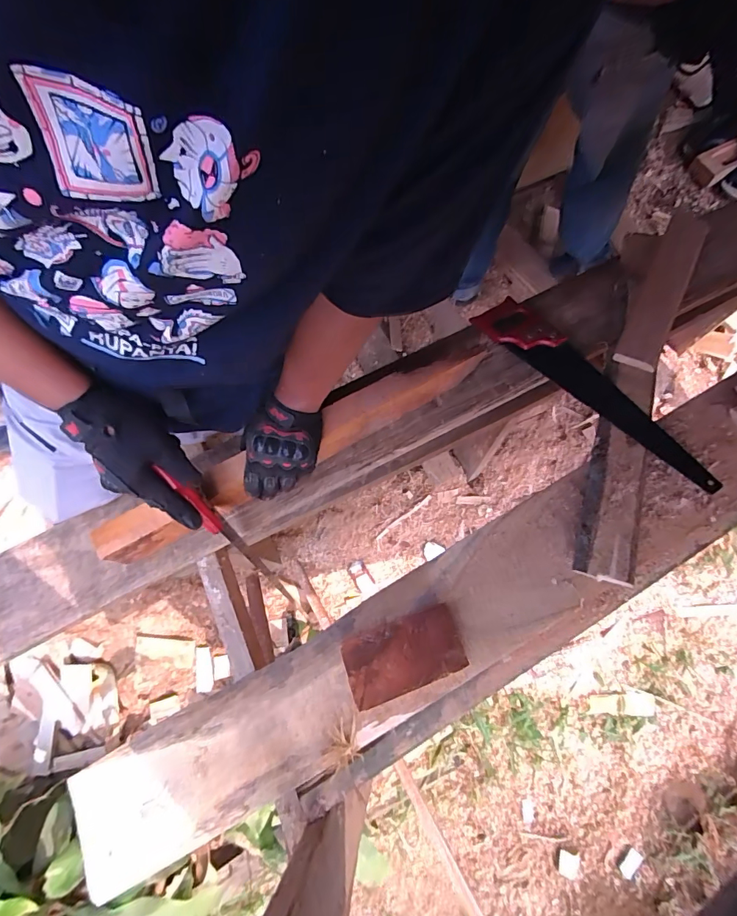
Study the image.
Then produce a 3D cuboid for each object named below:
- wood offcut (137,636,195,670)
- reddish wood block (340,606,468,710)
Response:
[{"bbox_3d":[-0.591,0.562,1.257,0.169,0.015,0.071,6,72,2],"label":"wood offcut"},{"bbox_3d":[0.047,0.275,0.614,0.162,0.043,0.092,-20,73,-6],"label":"reddish wood block"}]

